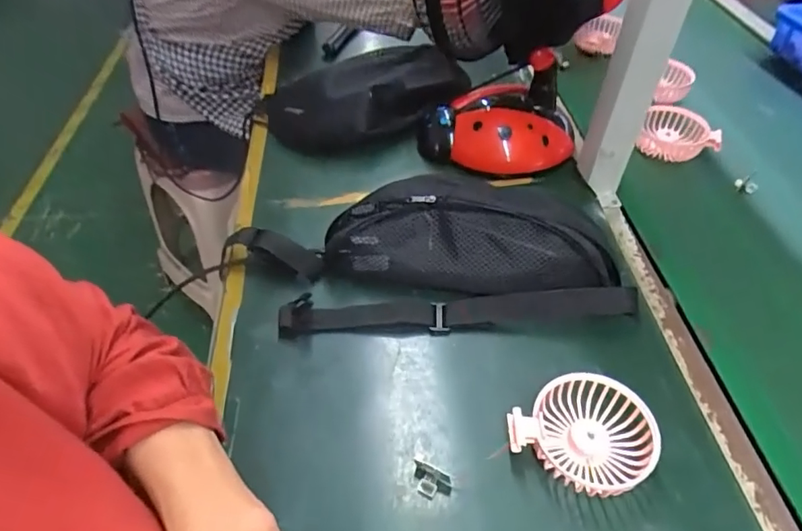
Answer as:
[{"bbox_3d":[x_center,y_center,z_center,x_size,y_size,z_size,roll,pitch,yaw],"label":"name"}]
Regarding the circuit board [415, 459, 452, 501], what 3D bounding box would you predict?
[{"bbox_3d":[0.022,0.159,0.383,0.029,0.021,0.017,15,50,16],"label":"circuit board"}]

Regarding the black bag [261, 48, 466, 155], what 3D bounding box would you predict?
[{"bbox_3d":[-0.059,-0.217,0.681,0.280,0.089,0.088,-11,46,13],"label":"black bag"}]

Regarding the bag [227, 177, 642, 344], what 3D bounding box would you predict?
[{"bbox_3d":[0.016,-0.020,0.510,0.386,0.081,0.161,-1,47,1],"label":"bag"}]

